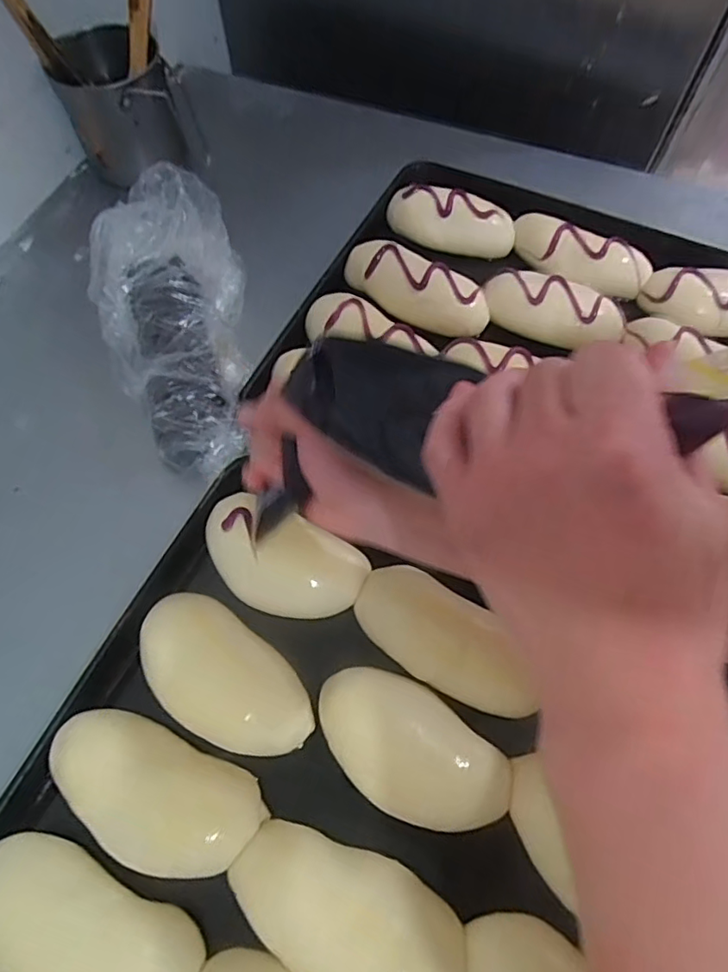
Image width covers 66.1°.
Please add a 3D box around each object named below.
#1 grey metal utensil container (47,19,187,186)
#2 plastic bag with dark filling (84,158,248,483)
[{"bbox_3d":[-0.279,-0.433,0.649,0.121,0.123,0.110,-22,66,-10],"label":"grey metal utensil container"},{"bbox_3d":[-0.177,-0.151,0.510,0.135,0.095,0.292,-13,65,-6],"label":"plastic bag with dark filling"}]

